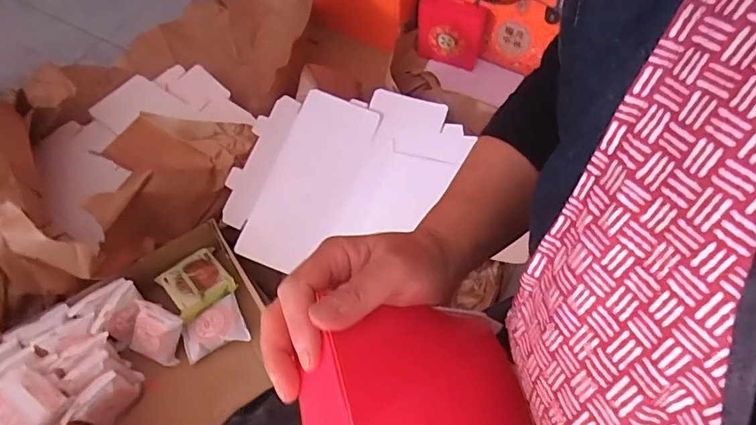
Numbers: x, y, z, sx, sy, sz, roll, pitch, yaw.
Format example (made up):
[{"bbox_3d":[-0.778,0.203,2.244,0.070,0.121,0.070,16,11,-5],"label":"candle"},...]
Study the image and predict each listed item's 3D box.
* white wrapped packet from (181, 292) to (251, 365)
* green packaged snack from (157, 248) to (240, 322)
[{"bbox_3d":[-0.256,0.178,0.753,0.094,0.035,0.075,-24,62,-13],"label":"white wrapped packet"},{"bbox_3d":[-0.290,0.109,0.778,0.092,0.028,0.100,-36,65,-18],"label":"green packaged snack"}]

